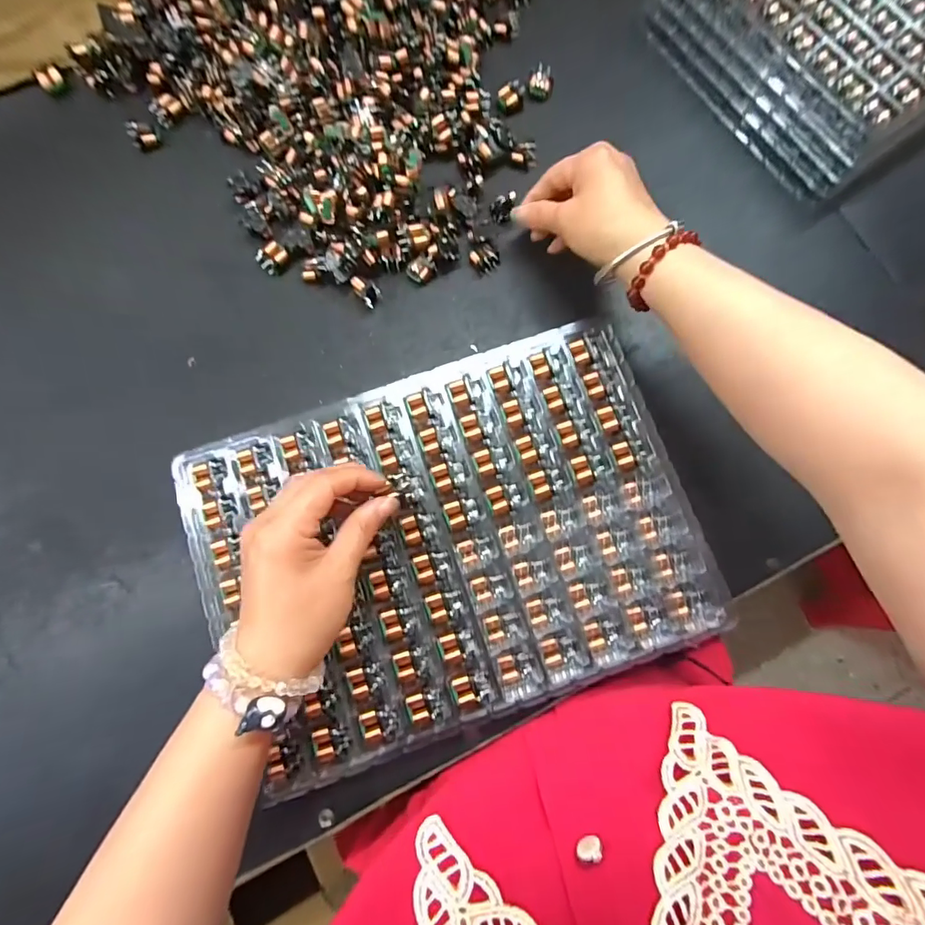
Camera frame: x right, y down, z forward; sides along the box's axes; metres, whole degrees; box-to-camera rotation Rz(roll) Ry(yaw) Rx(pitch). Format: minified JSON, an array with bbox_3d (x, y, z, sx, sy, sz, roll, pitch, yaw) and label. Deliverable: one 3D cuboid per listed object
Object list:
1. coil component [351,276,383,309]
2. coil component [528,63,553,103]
[{"bbox_3d":[-0.079,-0.138,0.368,0.020,0.022,0.018,29,82,4],"label":"coil component"},{"bbox_3d":[0.071,-0.340,0.409,0.021,0.018,0.020,8,81,1],"label":"coil component"}]

